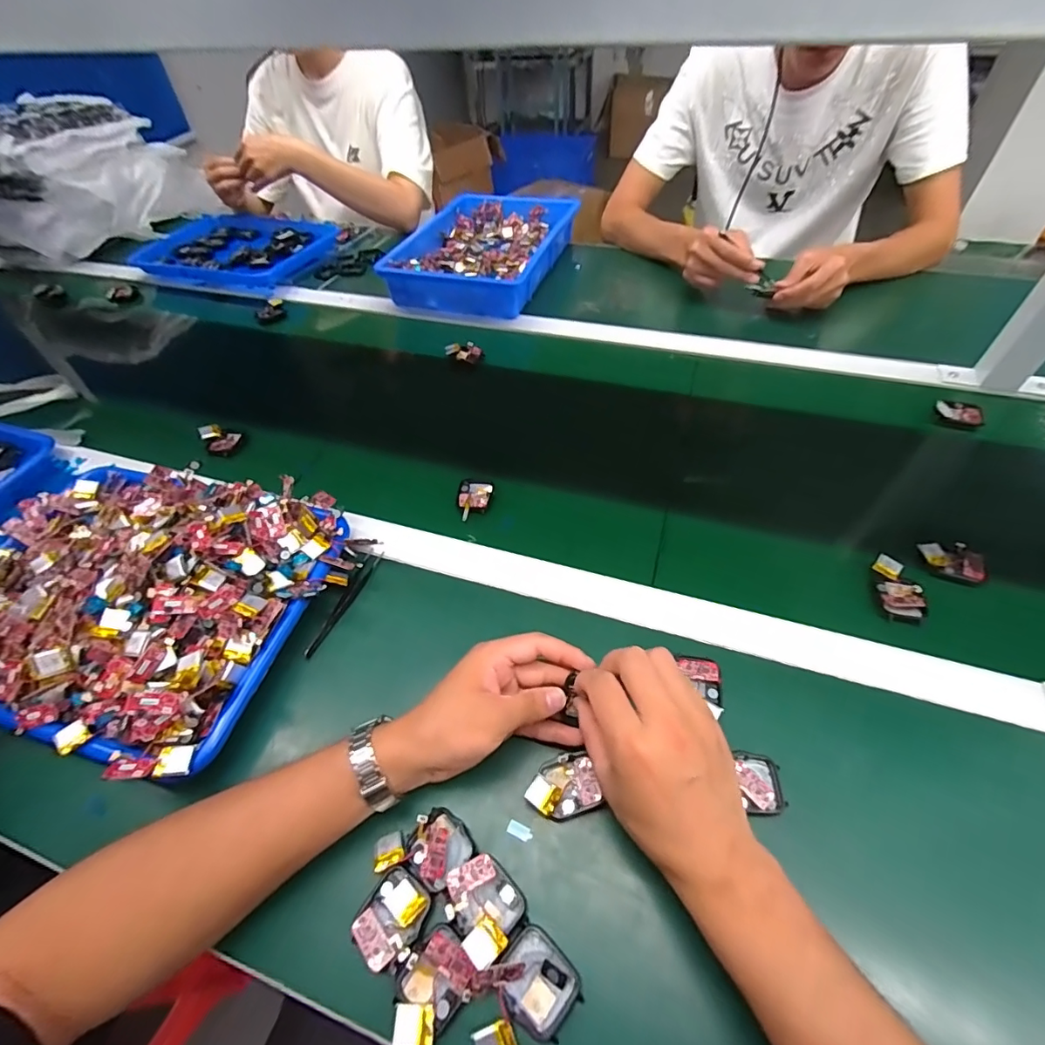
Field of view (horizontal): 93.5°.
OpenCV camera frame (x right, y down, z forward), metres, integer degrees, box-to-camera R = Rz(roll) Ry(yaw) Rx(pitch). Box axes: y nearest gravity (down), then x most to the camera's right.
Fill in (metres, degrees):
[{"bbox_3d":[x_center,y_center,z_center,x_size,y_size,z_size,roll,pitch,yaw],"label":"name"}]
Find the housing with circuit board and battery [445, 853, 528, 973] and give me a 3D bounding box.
[{"bbox_3d":[-0.024,0.236,0.304,0.042,0.015,0.048,-37,58,-22],"label":"housing with circuit board and battery"}]

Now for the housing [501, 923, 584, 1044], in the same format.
[{"bbox_3d":[0.010,0.268,0.286,0.044,0.012,0.038,32,61,26],"label":"housing"}]

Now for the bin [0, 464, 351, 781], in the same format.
[{"bbox_3d":[-0.352,0.051,0.428,0.335,0.056,0.260,7,53,10],"label":"bin"}]

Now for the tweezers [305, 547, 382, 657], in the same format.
[{"bbox_3d":[-0.164,0.073,0.460,0.016,0.009,0.116,13,54,14],"label":"tweezers"}]

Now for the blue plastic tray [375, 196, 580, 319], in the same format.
[{"bbox_3d":[-0.064,-0.483,0.883,0.248,0.074,0.361,14,54,15],"label":"blue plastic tray"}]

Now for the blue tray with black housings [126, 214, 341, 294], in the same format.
[{"bbox_3d":[-0.549,-0.534,0.957,0.361,0.038,0.248,15,55,16],"label":"blue tray with black housings"}]

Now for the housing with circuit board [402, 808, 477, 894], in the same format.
[{"bbox_3d":[-0.057,0.217,0.326,0.041,0.012,0.041,36,62,28],"label":"housing with circuit board"}]

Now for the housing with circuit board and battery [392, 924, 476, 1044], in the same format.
[{"bbox_3d":[-0.053,0.268,0.282,0.035,0.013,0.052,28,59,24],"label":"housing with circuit board and battery"}]

